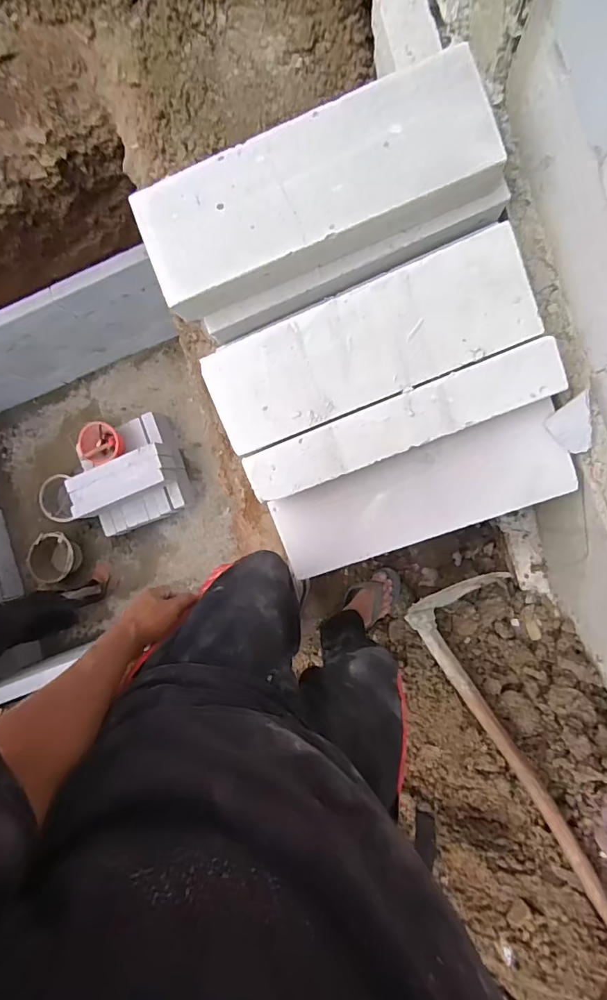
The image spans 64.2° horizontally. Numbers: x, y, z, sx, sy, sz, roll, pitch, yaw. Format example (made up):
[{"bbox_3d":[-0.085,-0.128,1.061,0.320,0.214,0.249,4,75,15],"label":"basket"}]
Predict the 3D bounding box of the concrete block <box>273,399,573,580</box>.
[{"bbox_3d":[0.234,-0.003,0.977,0.584,0.087,0.190,-20,86,8],"label":"concrete block"}]

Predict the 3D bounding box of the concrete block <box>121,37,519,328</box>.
[{"bbox_3d":[0.016,-0.507,0.807,0.565,0.094,0.204,-20,86,8],"label":"concrete block"}]

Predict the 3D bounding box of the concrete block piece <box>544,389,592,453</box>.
[{"bbox_3d":[0.507,-0.137,0.891,0.086,0.008,0.087,-41,89,22],"label":"concrete block piece"}]

